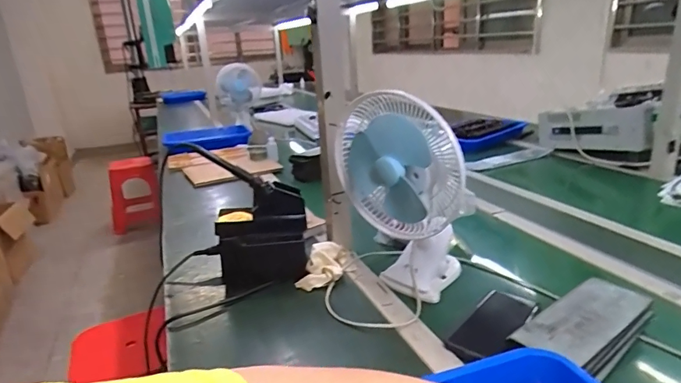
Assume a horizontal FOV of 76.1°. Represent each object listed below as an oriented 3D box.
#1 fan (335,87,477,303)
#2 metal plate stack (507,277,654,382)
[{"bbox_3d":[0.106,-0.009,0.678,0.162,0.314,0.203,-25,39,-30],"label":"fan"},{"bbox_3d":[0.312,0.175,0.556,0.192,0.041,0.092,-17,24,-34],"label":"metal plate stack"}]

